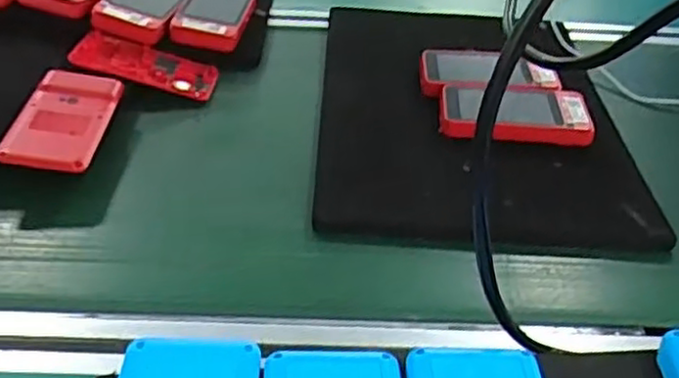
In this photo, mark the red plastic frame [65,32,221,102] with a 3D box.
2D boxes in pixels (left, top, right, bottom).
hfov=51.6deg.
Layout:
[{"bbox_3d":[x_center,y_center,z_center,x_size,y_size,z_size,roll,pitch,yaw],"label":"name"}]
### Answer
[{"bbox_3d":[-0.170,-0.110,0.619,0.120,0.009,0.056,17,36,-4],"label":"red plastic frame"}]

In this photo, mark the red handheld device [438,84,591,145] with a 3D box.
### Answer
[{"bbox_3d":[0.145,-0.063,0.583,0.120,0.022,0.070,3,37,-1],"label":"red handheld device"}]

